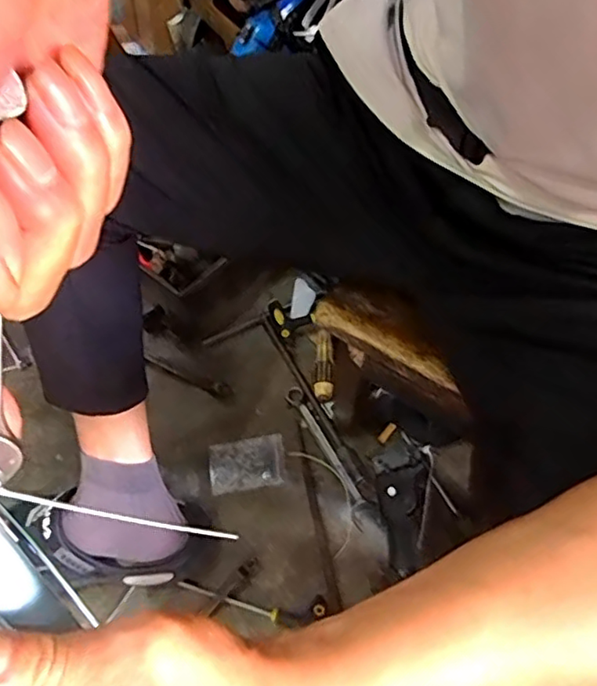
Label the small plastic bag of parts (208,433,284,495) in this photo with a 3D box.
[{"bbox_3d":[-0.067,0.157,0.769,0.095,0.006,0.065,-12,56,-2],"label":"small plastic bag of parts"}]

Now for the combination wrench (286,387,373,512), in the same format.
[{"bbox_3d":[0.036,0.133,0.768,0.023,0.008,0.186,-27,58,-12],"label":"combination wrench"}]

